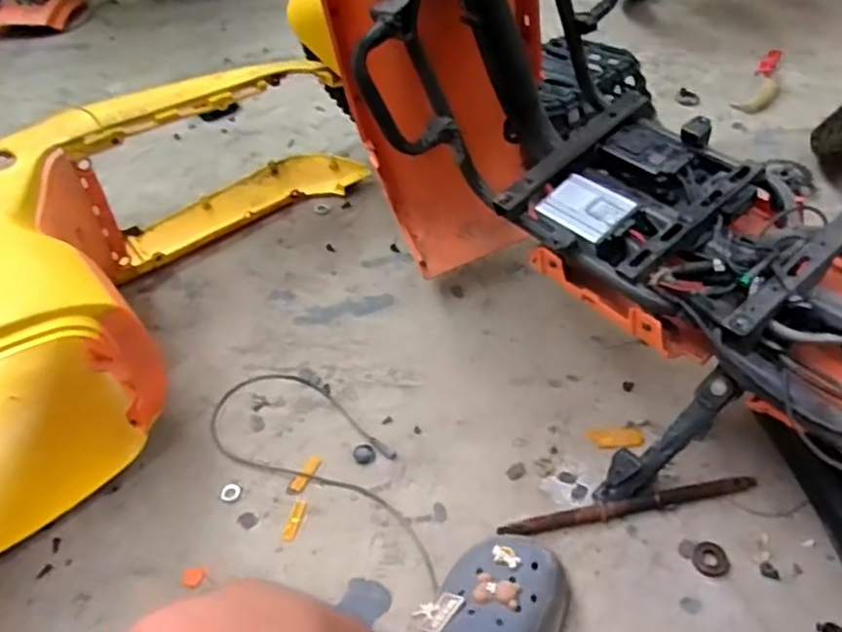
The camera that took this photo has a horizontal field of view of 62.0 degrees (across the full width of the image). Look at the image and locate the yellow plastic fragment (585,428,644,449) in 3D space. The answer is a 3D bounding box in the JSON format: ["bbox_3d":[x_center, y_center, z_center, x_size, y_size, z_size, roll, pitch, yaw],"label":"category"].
[{"bbox_3d":[0.231,0.144,0.833,0.065,0.005,0.027,1,47,6],"label":"yellow plastic fragment"}]

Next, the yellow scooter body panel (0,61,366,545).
[{"bbox_3d":[-0.433,-0.126,0.933,0.394,0.289,0.895,14,50,17],"label":"yellow scooter body panel"}]

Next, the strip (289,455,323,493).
[{"bbox_3d":[-0.134,0.184,0.822,0.016,0.004,0.051,16,50,19],"label":"strip"}]

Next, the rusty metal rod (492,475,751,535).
[{"bbox_3d":[0.226,0.206,0.759,0.284,0.014,0.017,-10,47,-5],"label":"rusty metal rod"}]

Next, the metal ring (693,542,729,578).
[{"bbox_3d":[0.299,0.250,0.721,0.035,0.005,0.035,-2,47,2],"label":"metal ring"}]

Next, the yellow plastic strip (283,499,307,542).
[{"bbox_3d":[-0.140,0.227,0.780,0.015,0.004,0.047,10,49,14],"label":"yellow plastic strip"}]

